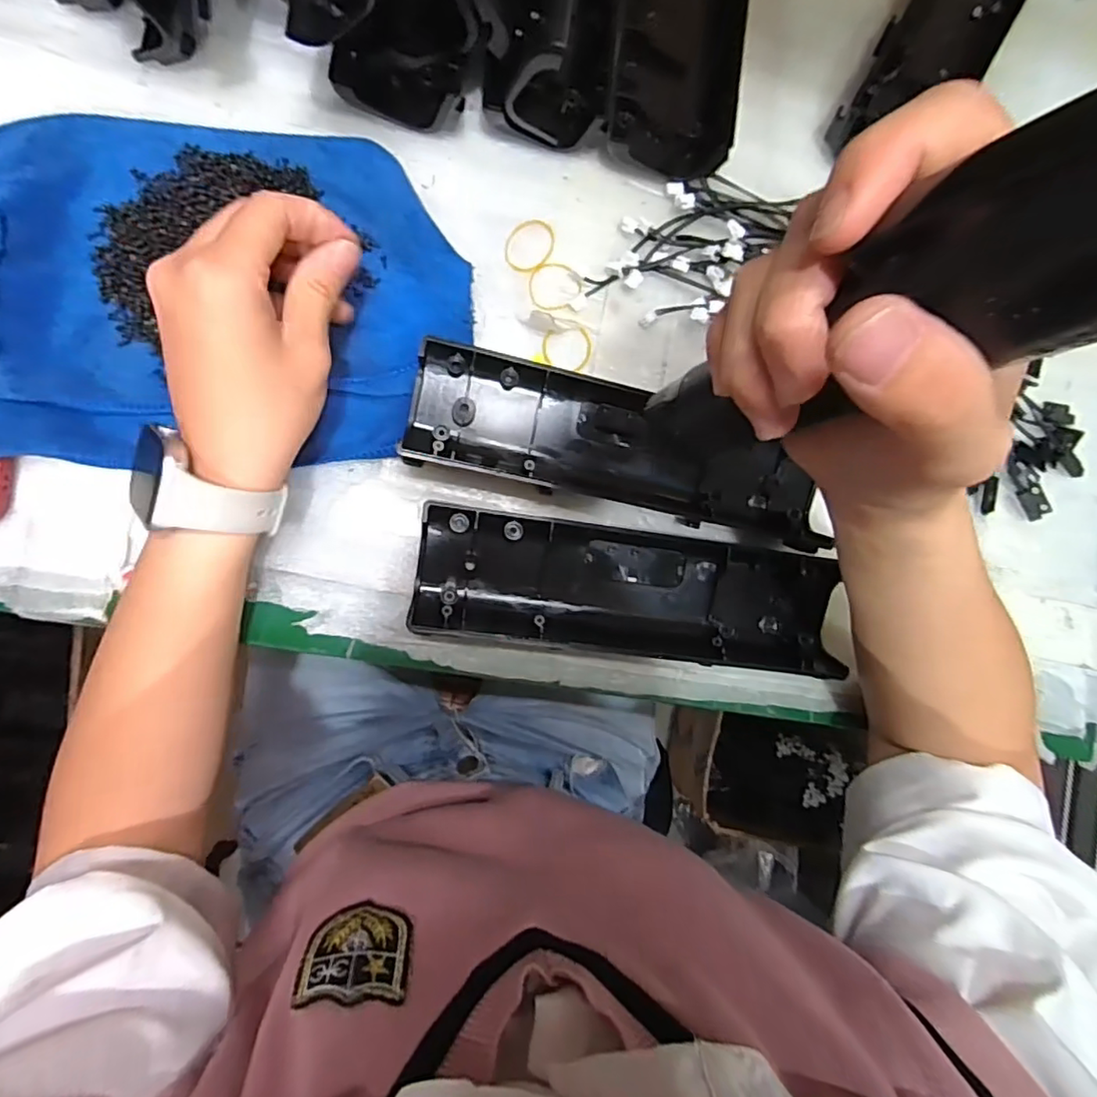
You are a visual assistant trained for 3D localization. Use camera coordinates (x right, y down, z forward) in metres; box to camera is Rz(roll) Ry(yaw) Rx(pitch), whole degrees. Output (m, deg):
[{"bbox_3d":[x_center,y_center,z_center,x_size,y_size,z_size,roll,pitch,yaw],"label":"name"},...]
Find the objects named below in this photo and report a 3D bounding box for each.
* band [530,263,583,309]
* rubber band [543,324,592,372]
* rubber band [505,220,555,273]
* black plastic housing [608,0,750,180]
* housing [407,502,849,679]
[{"bbox_3d":[0.004,-0.154,0.345,0.031,0.004,0.027,3,94,0],"label":"band"},{"bbox_3d":[0.012,-0.119,0.347,0.029,0.004,0.026,9,88,-9],"label":"rubber band"},{"bbox_3d":[-0.011,-0.176,0.342,0.025,0.005,0.032,28,90,-18],"label":"rubber band"},{"bbox_3d":[0.080,-0.341,0.344,0.073,0.031,0.249,6,88,-10],"label":"black plastic housing"},{"bbox_3d":[0.049,0.027,0.339,0.242,0.024,0.071,8,88,-9],"label":"housing"}]

